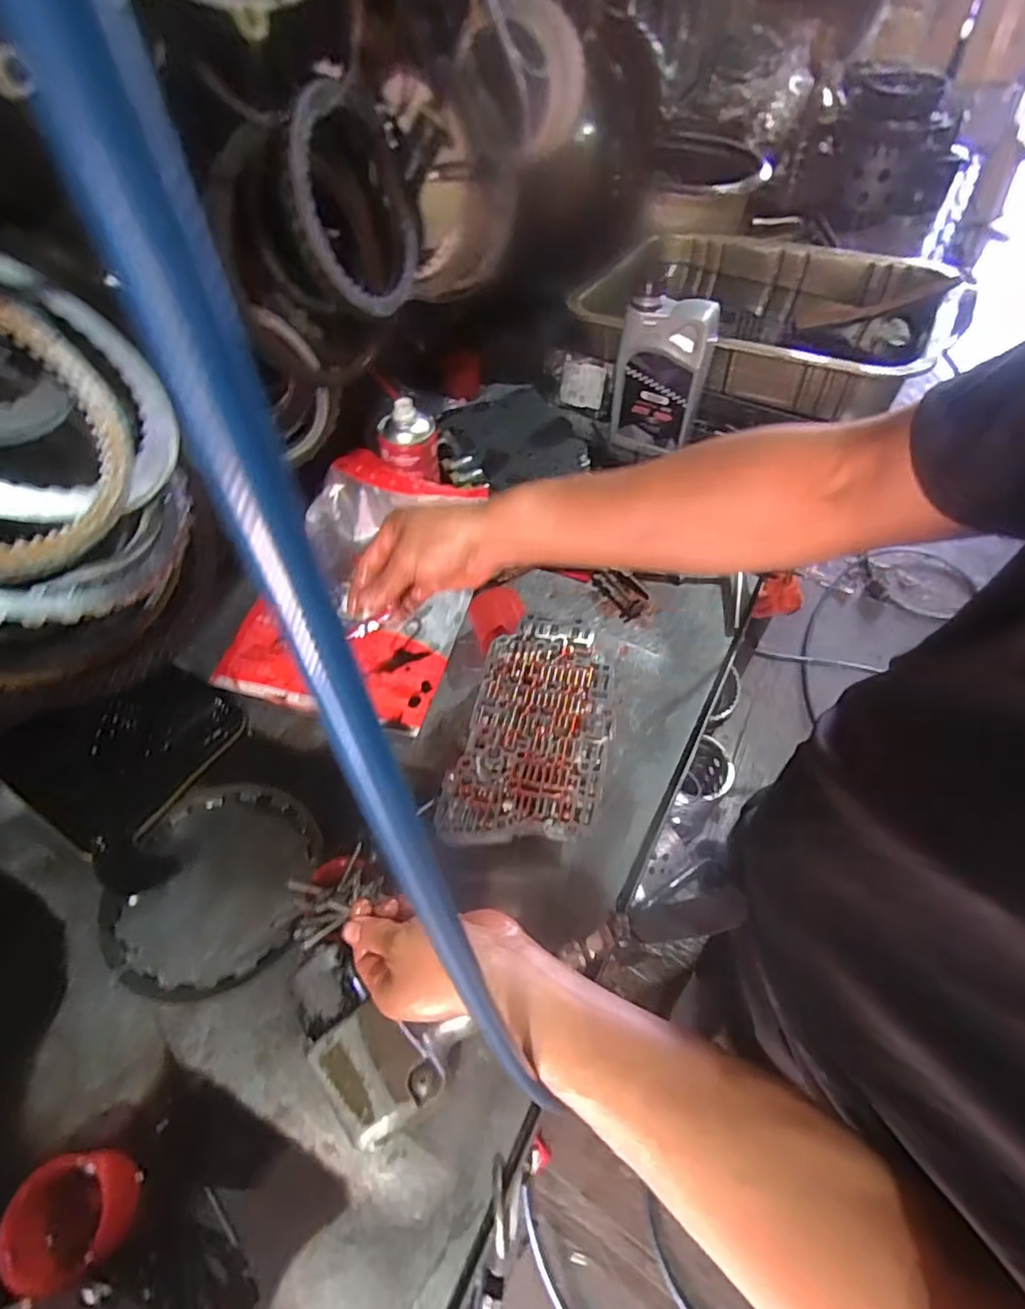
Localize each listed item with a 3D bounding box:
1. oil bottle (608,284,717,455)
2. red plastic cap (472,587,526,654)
[{"bbox_3d":[0.194,-0.363,0.776,0.115,0.192,0.046,20,58,14],"label":"oil bottle"},{"bbox_3d":[-0.016,-0.038,0.679,0.061,0.047,0.060,0,55,0],"label":"red plastic cap"}]

